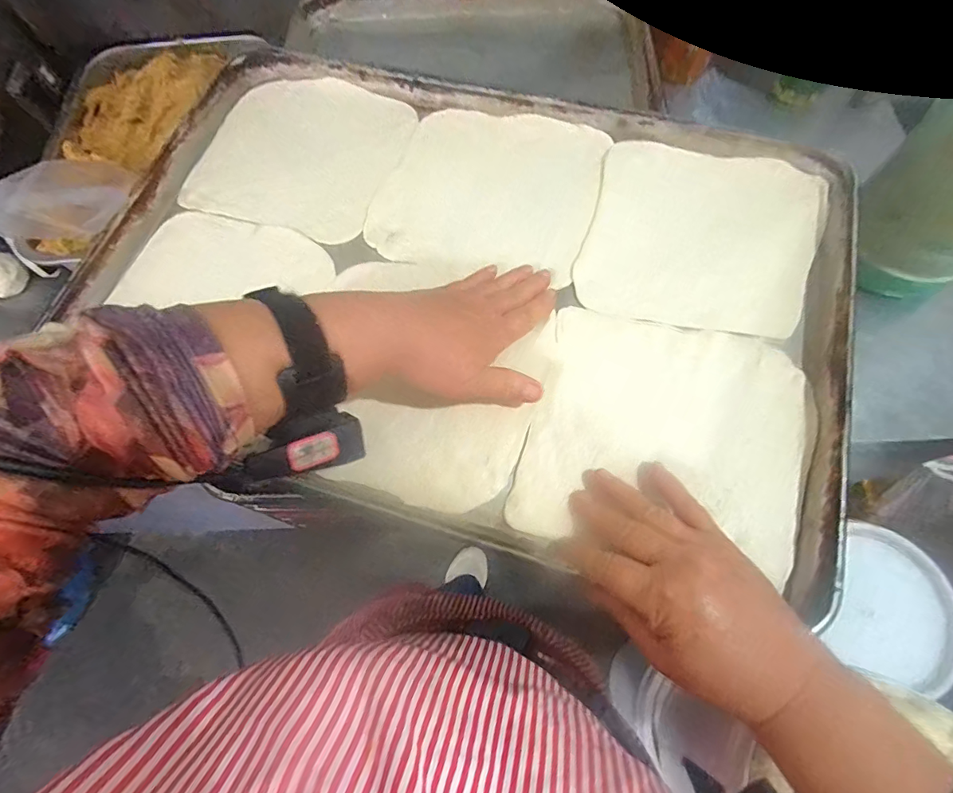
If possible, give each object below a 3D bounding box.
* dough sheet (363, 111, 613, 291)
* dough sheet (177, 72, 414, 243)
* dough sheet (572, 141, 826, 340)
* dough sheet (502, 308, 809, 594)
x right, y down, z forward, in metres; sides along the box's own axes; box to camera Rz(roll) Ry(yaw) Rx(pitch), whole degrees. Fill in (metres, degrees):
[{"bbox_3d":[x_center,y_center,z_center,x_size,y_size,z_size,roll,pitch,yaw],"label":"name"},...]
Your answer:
[{"bbox_3d":[0.012,-0.190,0.432,0.188,0.007,0.191,18,71,9],"label":"dough sheet"},{"bbox_3d":[-0.172,-0.242,0.462,0.189,0.008,0.191,17,71,9],"label":"dough sheet"},{"bbox_3d":[0.190,-0.137,0.400,0.181,0.008,0.180,15,73,10],"label":"dough sheet"},{"bbox_3d":[0.136,0.028,0.340,0.189,0.010,0.176,14,70,8],"label":"dough sheet"}]

